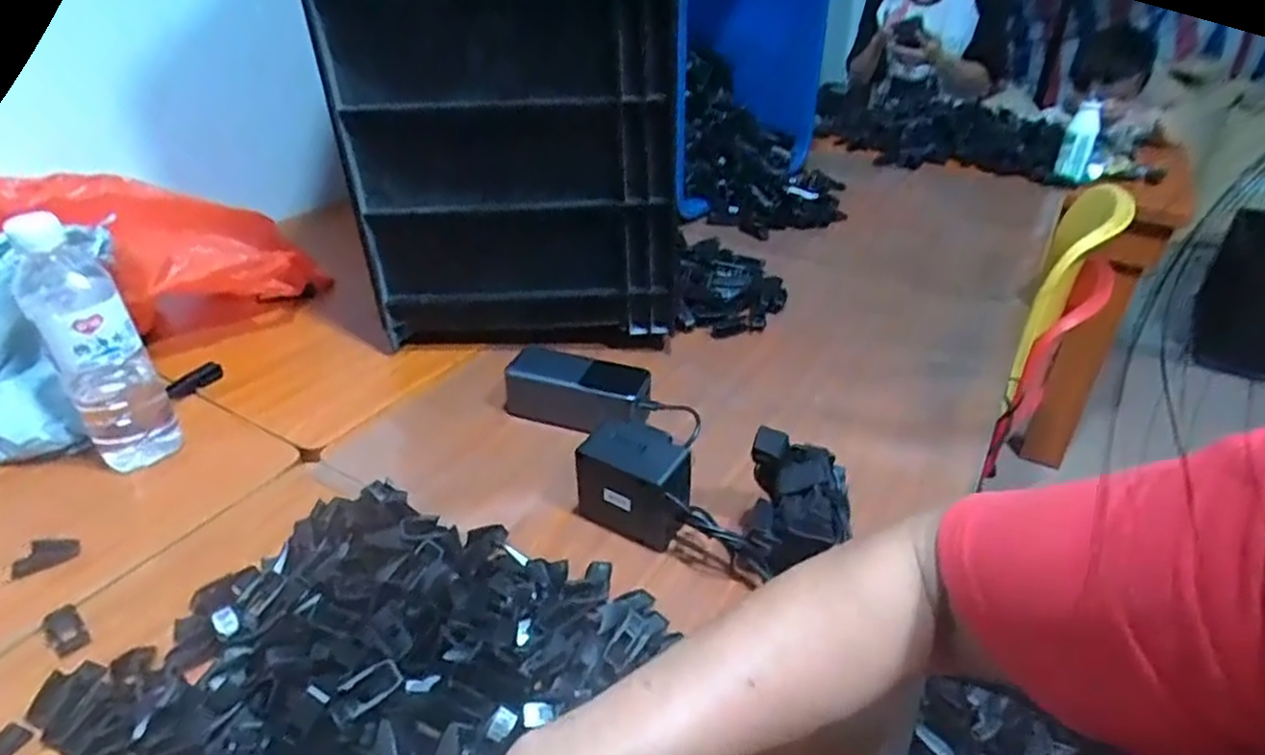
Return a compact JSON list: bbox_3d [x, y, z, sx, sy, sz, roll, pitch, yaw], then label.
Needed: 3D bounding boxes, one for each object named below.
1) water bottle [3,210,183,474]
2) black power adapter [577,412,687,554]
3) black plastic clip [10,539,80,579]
[{"bbox_3d":[-0.424,-0.022,0.570,0.062,0.208,0.056,-24,41,-33],"label":"water bottle"},{"bbox_3d":[0.004,0.081,0.545,0.086,0.077,0.051,15,36,20],"label":"black power adapter"},{"bbox_3d":[-0.425,0.127,0.519,0.040,0.012,0.019,-18,38,-27],"label":"black plastic clip"}]

